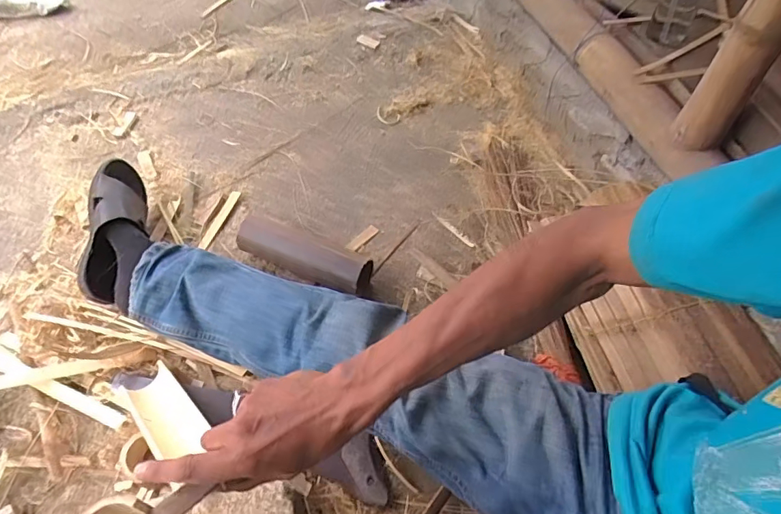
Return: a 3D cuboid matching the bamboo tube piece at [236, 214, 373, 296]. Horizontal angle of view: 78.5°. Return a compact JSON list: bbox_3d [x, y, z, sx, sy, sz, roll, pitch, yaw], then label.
[{"bbox_3d":[-0.146,-0.006,0.846,0.249,0.064,0.078,22,57,14],"label":"bamboo tube piece"}]

